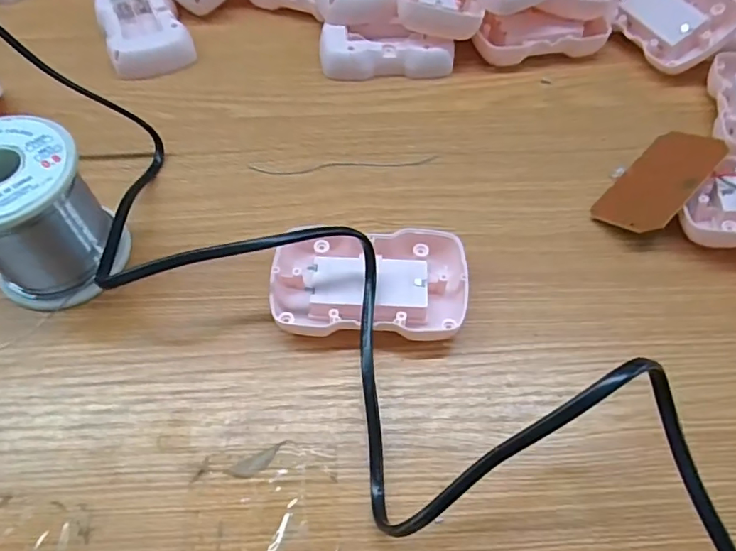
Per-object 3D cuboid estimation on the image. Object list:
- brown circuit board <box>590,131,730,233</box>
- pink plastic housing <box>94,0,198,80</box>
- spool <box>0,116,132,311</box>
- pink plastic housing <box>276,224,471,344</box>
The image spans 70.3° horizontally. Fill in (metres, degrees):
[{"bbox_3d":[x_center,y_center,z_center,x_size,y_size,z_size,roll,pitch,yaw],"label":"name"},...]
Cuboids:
[{"bbox_3d":[0.153,-0.050,0.274,0.072,0.004,0.037,-44,44,-13],"label":"brown circuit board"},{"bbox_3d":[-0.151,-0.167,0.353,0.051,0.020,0.078,-20,60,-13],"label":"pink plastic housing"},{"bbox_3d":[-0.152,-0.026,0.238,0.057,0.065,0.059,0,58,0],"label":"spool"},{"bbox_3d":[0.001,0.004,0.245,0.088,0.019,0.055,5,58,3],"label":"pink plastic housing"}]

